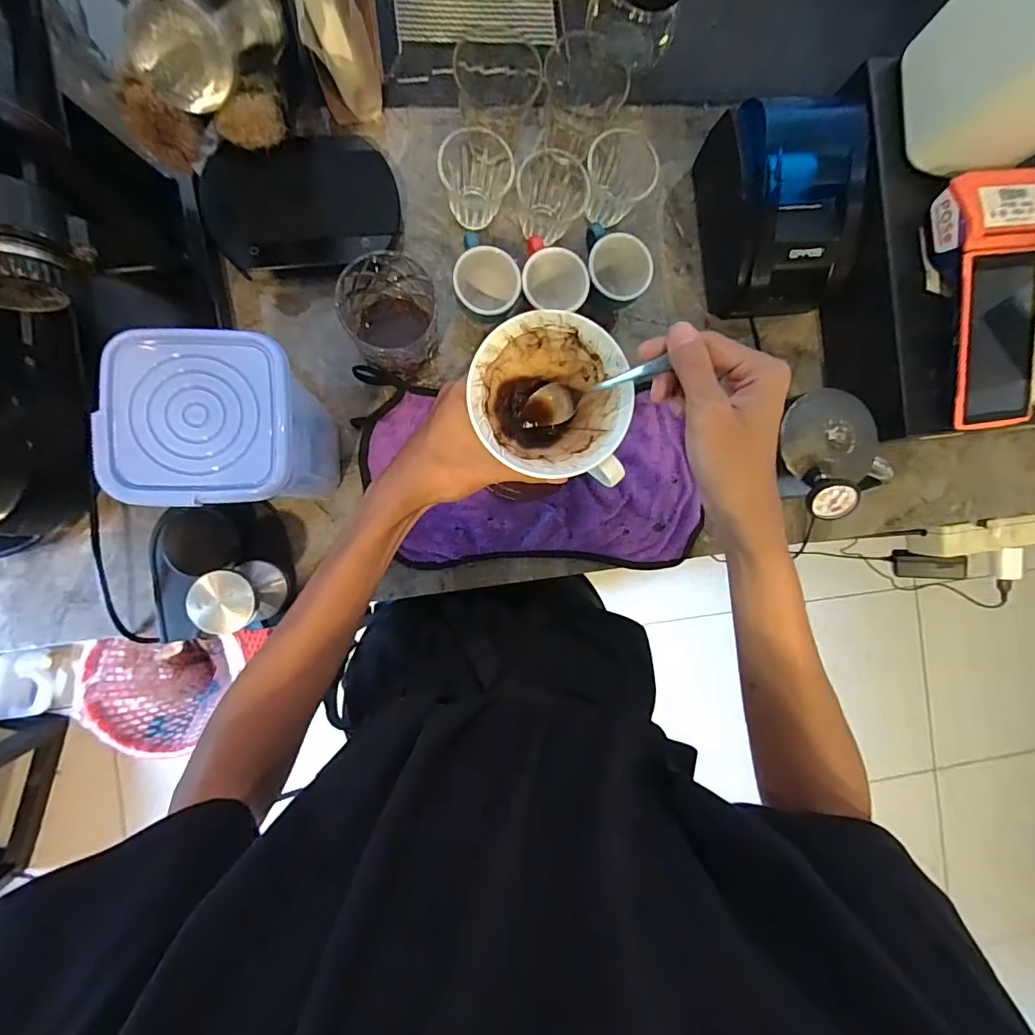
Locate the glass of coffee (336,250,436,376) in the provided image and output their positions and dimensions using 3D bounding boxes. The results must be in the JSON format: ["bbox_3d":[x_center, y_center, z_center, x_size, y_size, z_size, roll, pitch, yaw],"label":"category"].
[{"bbox_3d":[-0.115,-0.188,0.460,0.080,0.090,0.096,37,85,-6],"label":"glass of coffee"}]

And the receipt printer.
[{"bbox_3d":[0.270,-0.307,0.502,0.124,0.110,0.173,-6,91,-8],"label":"receipt printer"}]

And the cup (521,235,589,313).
[{"bbox_3d":[0.034,-0.234,0.491,0.062,0.057,0.062,0,90,-8],"label":"cup"}]

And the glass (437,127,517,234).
[{"bbox_3d":[-0.041,-0.335,0.481,0.070,0.063,0.080,5,89,-8],"label":"glass"}]

